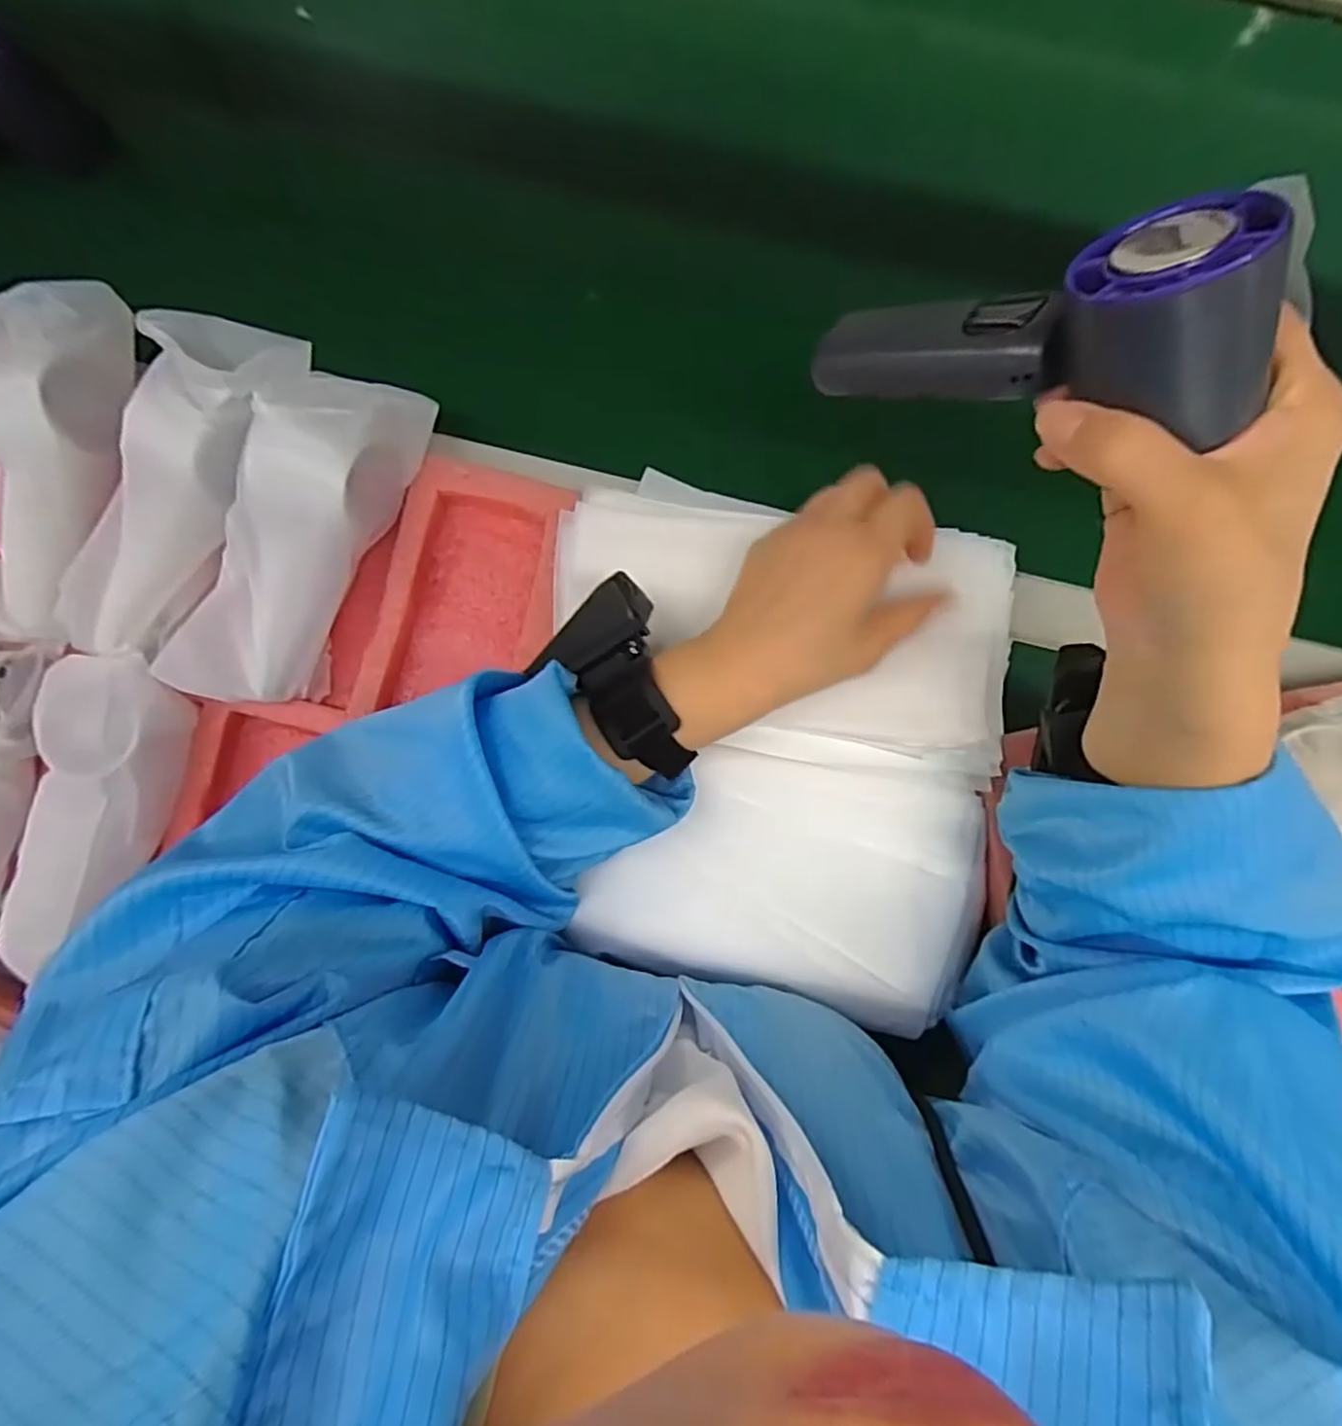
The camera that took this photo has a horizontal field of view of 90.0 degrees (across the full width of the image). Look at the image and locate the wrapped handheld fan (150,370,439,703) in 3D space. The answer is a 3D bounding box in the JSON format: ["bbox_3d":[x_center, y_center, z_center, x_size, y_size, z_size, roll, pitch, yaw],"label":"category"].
[{"bbox_3d":[-0.204,-0.099,0.378,0.063,0.069,0.192,25,89,2],"label":"wrapped handheld fan"}]

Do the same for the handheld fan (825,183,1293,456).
[{"bbox_3d":[0.118,-0.130,0.231,0.134,0.060,0.046,2,48,27],"label":"handheld fan"}]

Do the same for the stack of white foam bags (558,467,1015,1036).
[{"bbox_3d":[0.059,0.015,0.380,0.251,0.027,0.281,6,88,1],"label":"stack of white foam bags"}]

